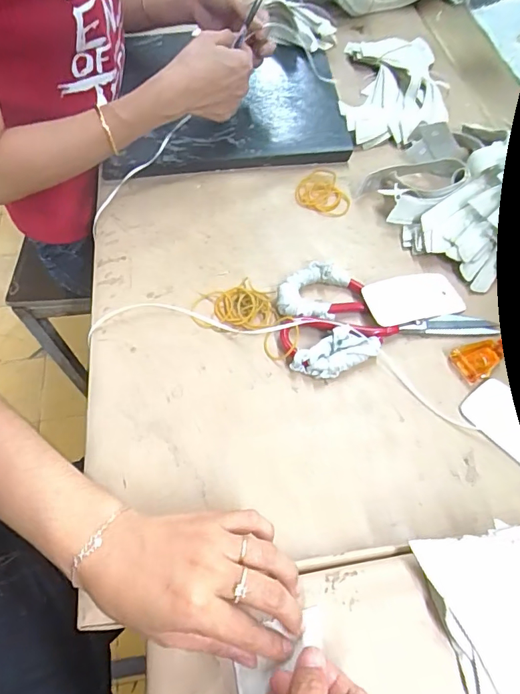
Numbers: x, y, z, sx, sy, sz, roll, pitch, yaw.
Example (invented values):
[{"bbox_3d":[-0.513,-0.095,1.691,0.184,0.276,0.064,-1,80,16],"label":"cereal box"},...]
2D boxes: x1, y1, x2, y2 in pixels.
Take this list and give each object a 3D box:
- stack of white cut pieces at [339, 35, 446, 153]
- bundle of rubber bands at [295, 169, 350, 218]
[{"bbox_3d":[0.190,-0.374,0.652,0.136,0.023,0.257,7,60,5],"label":"stack of white cut pieces"},{"bbox_3d":[0.074,-0.186,0.560,0.059,0.009,0.074,-15,60,-7],"label":"bundle of rubber bands"}]

